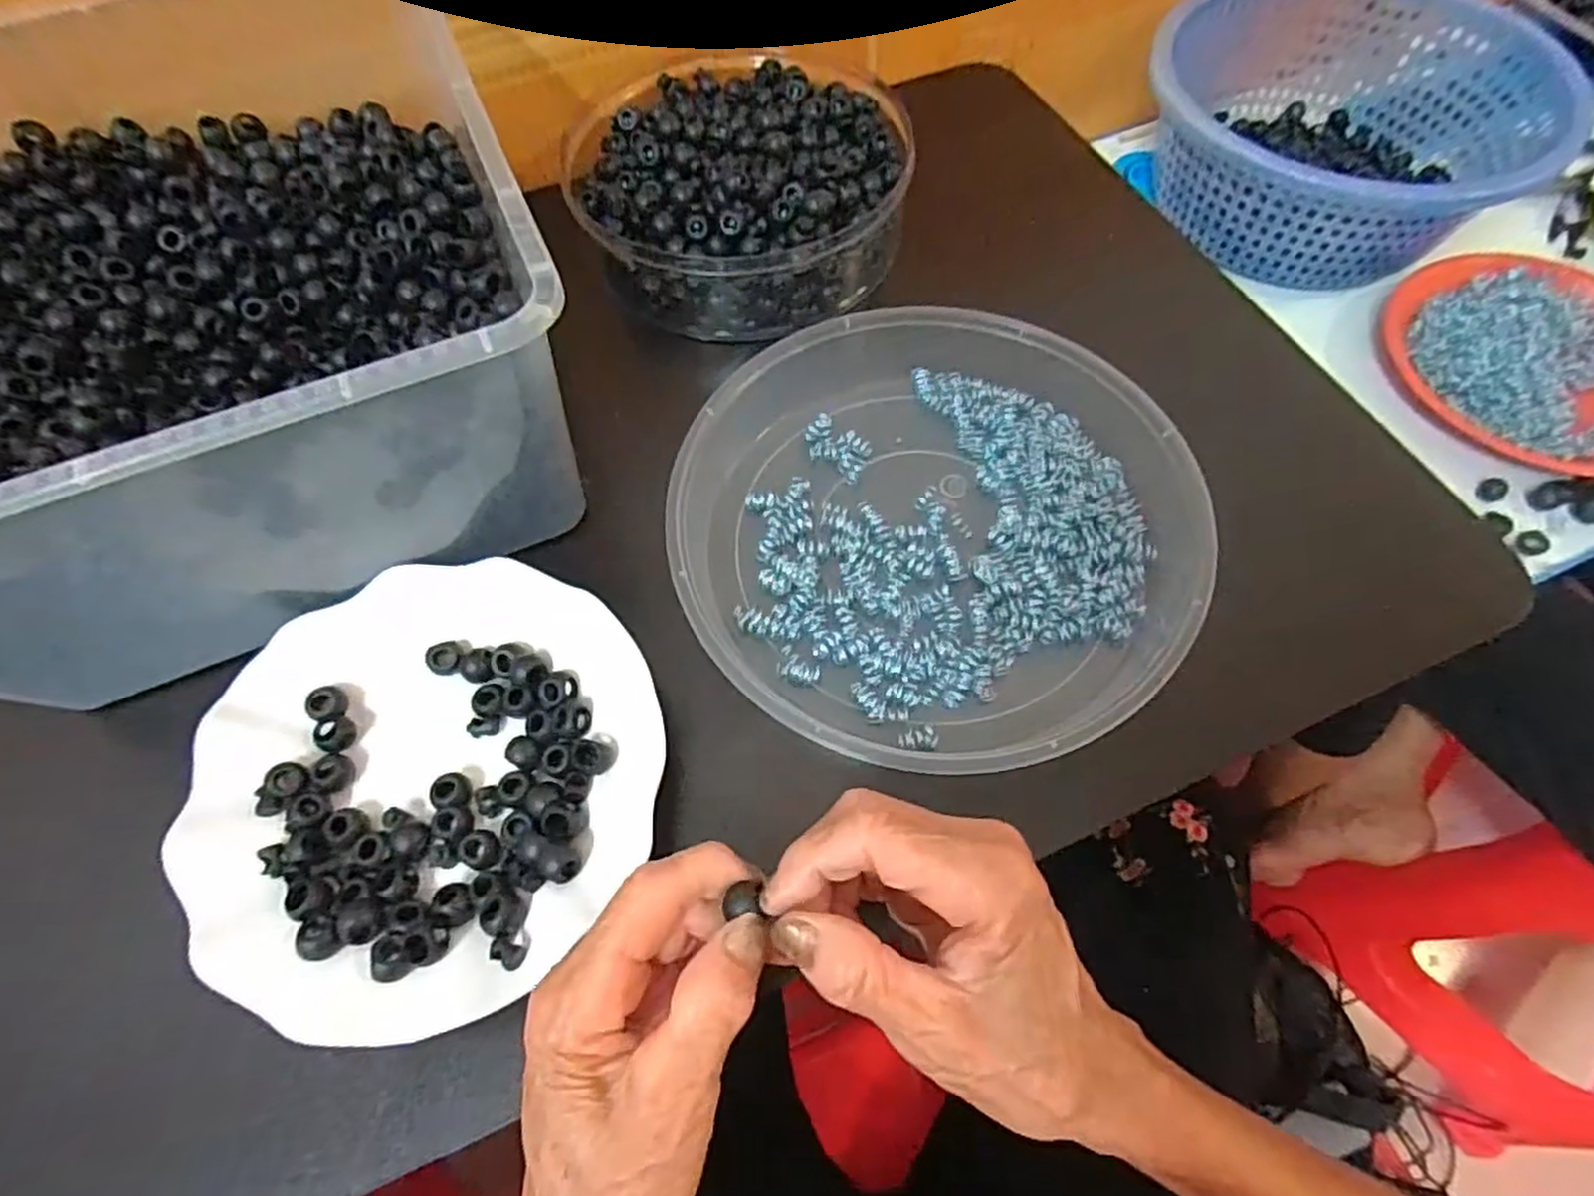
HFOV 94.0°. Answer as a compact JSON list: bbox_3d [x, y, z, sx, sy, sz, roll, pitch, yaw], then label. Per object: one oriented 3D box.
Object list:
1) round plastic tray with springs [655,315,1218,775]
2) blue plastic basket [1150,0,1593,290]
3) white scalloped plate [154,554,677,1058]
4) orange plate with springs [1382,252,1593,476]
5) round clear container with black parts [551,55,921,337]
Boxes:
[{"bbox_3d":[0.062,-0.039,0.346,0.228,0.041,0.239,-1,64,1],"label":"round plastic tray with springs"},{"bbox_3d":[0.401,-0.351,0.550,0.256,0.082,0.232,-17,64,-7],"label":"blue plastic basket"},{"bbox_3d":[-0.146,0.073,0.300,0.175,0.023,0.175,-1,64,1],"label":"white scalloped plate"},{"bbox_3d":[0.502,-0.163,0.499,0.185,0.025,0.170,-1,64,1],"label":"orange plate with springs"},{"bbox_3d":[-0.029,-0.243,0.439,0.192,0.051,0.189,-1,64,1],"label":"round clear container with black parts"}]

